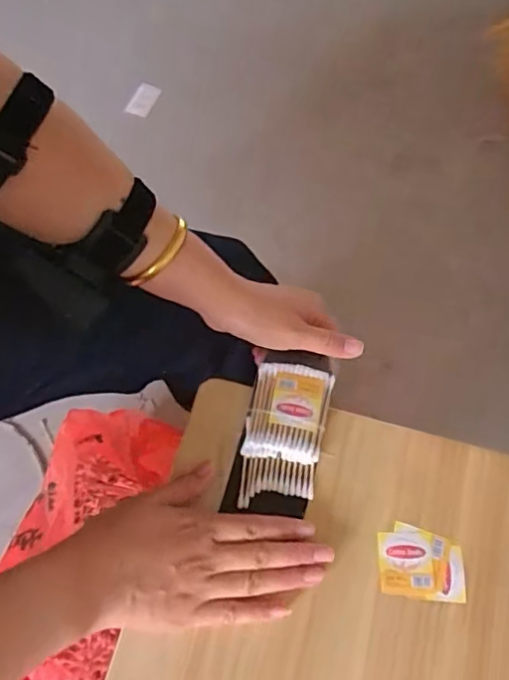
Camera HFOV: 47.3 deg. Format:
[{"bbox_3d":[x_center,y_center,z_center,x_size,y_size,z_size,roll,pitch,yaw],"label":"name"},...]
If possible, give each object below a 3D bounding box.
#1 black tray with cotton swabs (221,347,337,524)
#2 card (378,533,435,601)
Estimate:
[{"bbox_3d":[0.022,0.073,0.457,0.063,0.018,0.131,16,72,7],"label":"black tray with cotton swabs"},{"bbox_3d":[0.112,0.165,0.426,0.040,0.004,0.043,4,66,-1],"label":"card"}]

